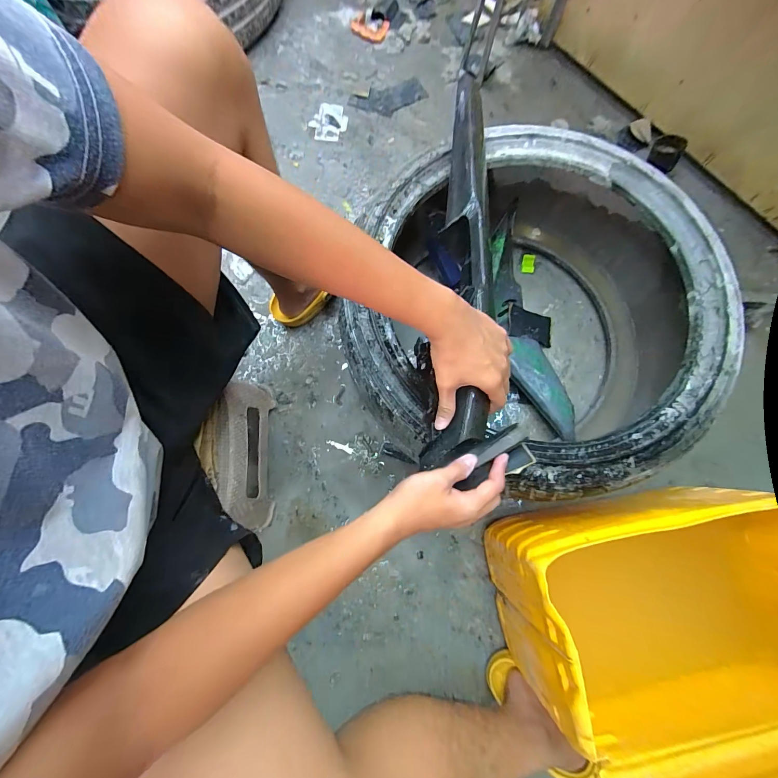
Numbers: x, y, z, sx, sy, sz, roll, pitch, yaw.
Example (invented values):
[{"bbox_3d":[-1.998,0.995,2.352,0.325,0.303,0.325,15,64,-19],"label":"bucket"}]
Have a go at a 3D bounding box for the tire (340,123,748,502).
[{"bbox_3d":[0.231,-0.128,0.595,0.601,0.232,0.526,-40,81,-9],"label":"tire"}]

